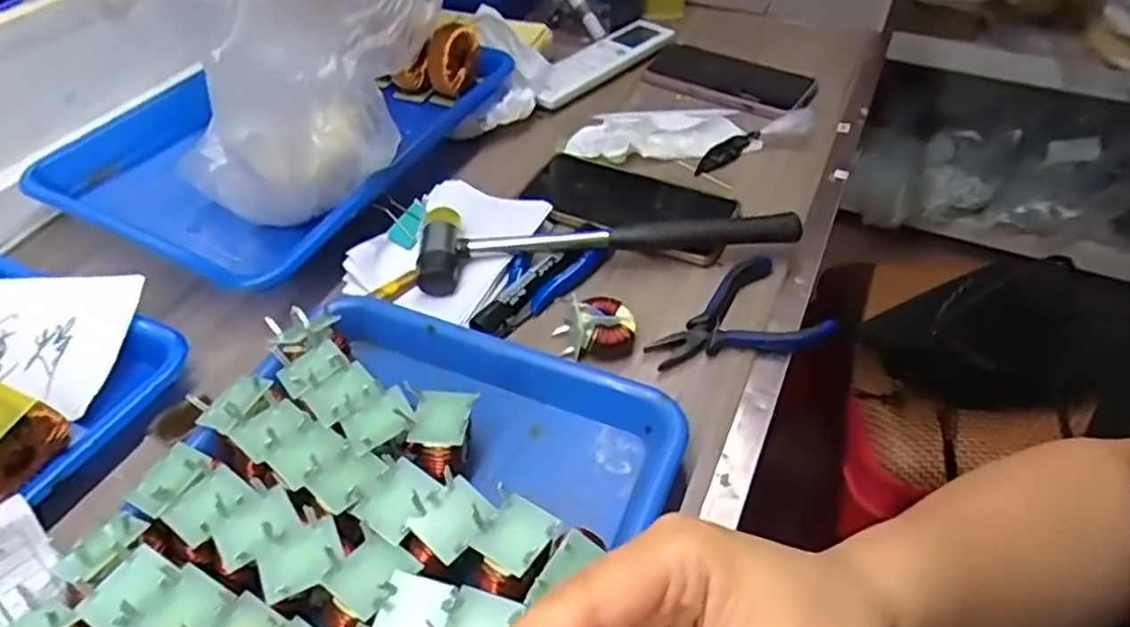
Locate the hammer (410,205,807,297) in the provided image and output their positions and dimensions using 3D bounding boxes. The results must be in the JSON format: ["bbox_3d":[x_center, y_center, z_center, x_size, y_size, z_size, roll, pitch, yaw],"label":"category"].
[{"bbox_3d":[0.029,-0.059,0.490,0.264,0.027,0.071,-5,46,-4],"label":"hammer"}]

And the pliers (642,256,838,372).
[{"bbox_3d":[0.108,0.007,0.447,0.112,0.020,0.077,-17,48,-16],"label":"pliers"}]

